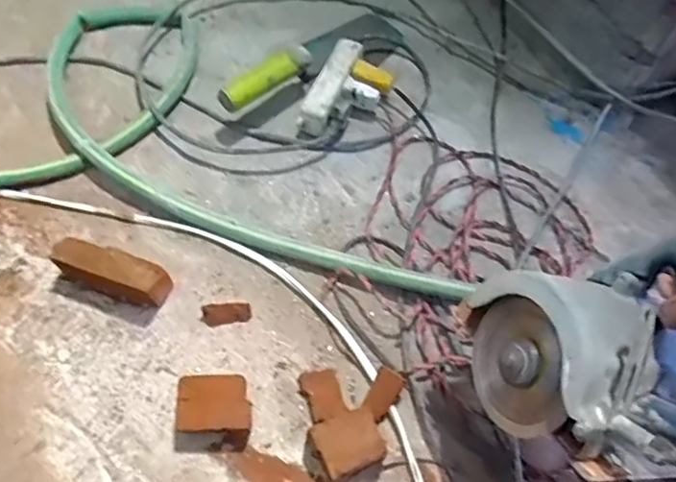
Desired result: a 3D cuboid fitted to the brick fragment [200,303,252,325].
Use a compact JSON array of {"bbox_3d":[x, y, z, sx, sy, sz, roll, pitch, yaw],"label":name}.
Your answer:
[{"bbox_3d":[-0.109,0.071,0.571,0.048,0.021,0.016,-6,64,-7],"label":"brick fragment"}]

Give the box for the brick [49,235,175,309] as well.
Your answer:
[{"bbox_3d":[-0.215,0.031,0.567,0.110,0.056,0.031,17,64,5],"label":"brick"}]

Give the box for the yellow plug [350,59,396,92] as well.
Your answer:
[{"bbox_3d":[0.042,-0.193,0.679,0.053,0.017,0.021,23,63,-14],"label":"yellow plug"}]

